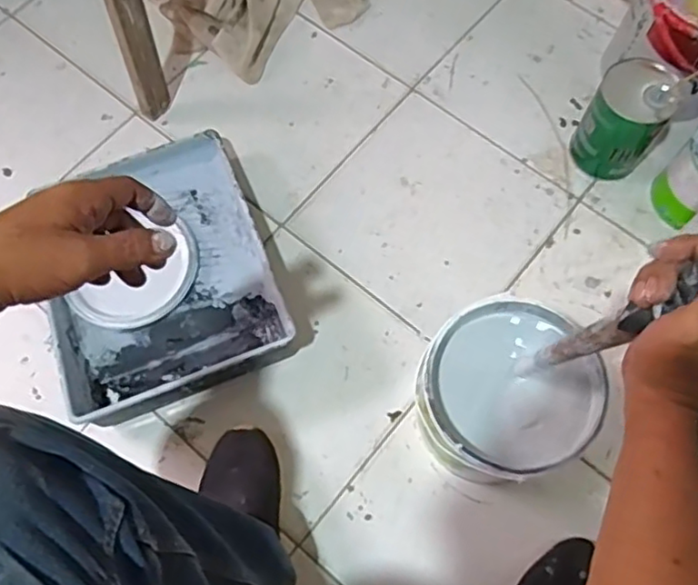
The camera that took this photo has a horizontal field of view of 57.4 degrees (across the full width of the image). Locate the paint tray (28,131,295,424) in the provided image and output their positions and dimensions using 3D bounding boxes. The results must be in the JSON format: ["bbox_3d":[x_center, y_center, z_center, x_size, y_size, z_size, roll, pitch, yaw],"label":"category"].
[{"bbox_3d":[-0.257,-0.035,0.856,0.284,0.083,0.361,-21,71,-7],"label":"paint tray"}]

